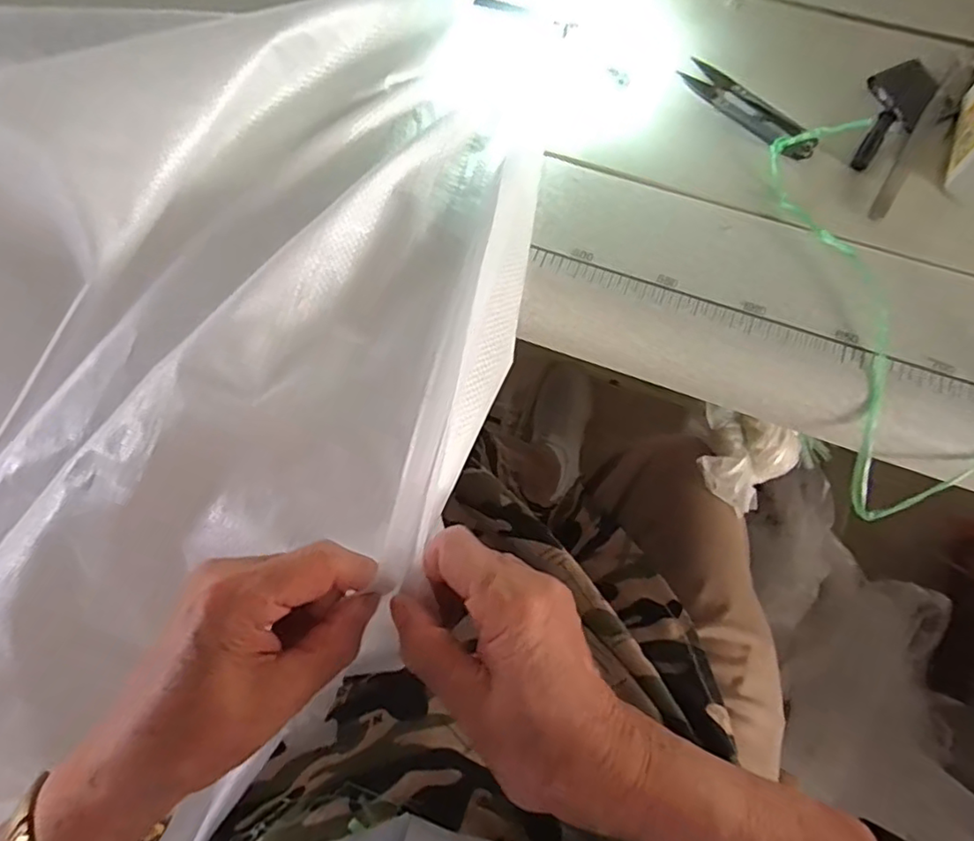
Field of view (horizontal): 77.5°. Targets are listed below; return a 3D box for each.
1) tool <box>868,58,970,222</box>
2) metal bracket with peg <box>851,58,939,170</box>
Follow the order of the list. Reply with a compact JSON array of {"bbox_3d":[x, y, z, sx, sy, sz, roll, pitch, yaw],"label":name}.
[{"bbox_3d":[0.261,-0.172,0.365,0.011,0.004,0.135,33,78,9],"label":"tool"},{"bbox_3d":[0.245,-0.188,0.372,0.036,0.009,0.086,34,74,12],"label":"metal bracket with peg"}]

